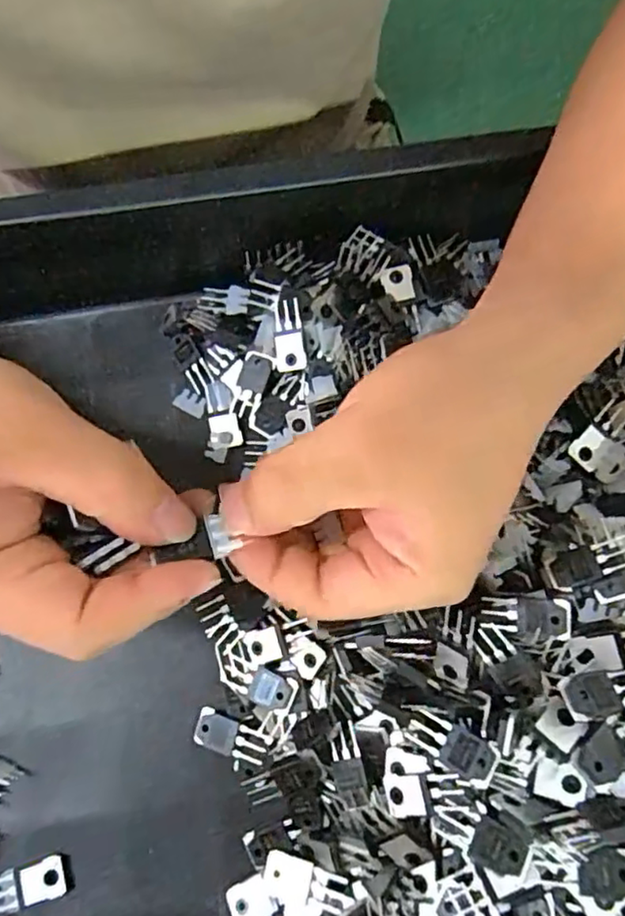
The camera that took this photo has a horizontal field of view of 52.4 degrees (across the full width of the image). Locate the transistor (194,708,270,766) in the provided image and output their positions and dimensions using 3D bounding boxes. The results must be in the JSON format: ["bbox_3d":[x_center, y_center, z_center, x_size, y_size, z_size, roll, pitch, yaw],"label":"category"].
[{"bbox_3d":[-0.037,0.124,0.284,0.033,0.007,0.015,18,79,5],"label":"transistor"}]

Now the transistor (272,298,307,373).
[{"bbox_3d":[-0.012,-0.060,0.311,0.015,0.007,0.033,-8,78,-1],"label":"transistor"}]

